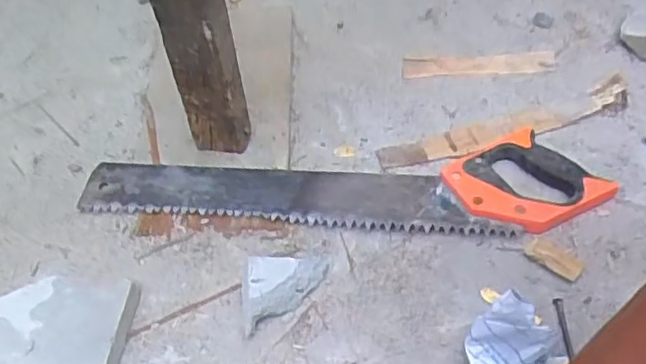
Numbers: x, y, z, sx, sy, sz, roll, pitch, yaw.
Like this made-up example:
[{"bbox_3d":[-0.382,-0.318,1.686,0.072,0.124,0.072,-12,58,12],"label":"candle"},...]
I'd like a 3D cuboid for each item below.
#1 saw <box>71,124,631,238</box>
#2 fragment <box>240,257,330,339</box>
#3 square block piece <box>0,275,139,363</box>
[{"bbox_3d":[0.011,0.010,0.712,0.552,0.026,0.115,-2,52,4],"label":"saw"},{"bbox_3d":[-0.042,0.095,0.639,0.103,0.041,0.056,-29,55,-16],"label":"fragment"},{"bbox_3d":[-0.264,0.148,0.625,0.159,0.030,0.117,0,52,6],"label":"square block piece"}]

